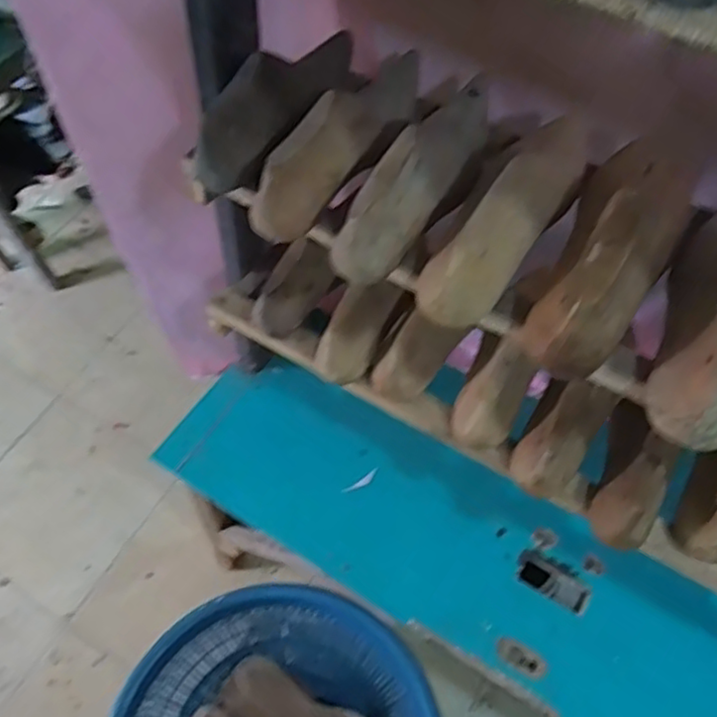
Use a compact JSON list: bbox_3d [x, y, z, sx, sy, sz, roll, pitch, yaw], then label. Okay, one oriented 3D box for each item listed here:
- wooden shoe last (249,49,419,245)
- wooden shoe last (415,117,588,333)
[{"bbox_3d":[-0.008,-0.194,0.544,0.051,0.066,0.237,27,62,16],"label":"wooden shoe last"},{"bbox_3d":[0.115,-0.105,0.480,0.053,0.066,0.192,34,64,20],"label":"wooden shoe last"}]

